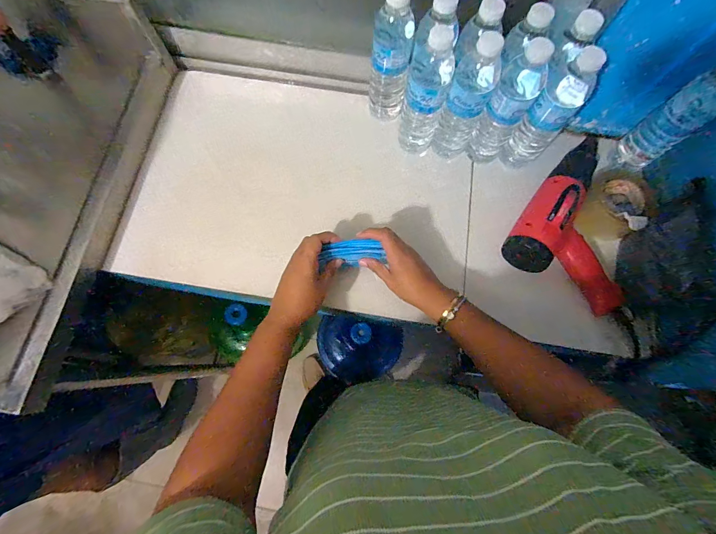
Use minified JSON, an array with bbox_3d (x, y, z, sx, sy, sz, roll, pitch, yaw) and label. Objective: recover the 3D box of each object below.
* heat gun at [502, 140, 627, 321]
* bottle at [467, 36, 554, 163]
[{"bbox_3d":[0.367,-0.064,0.518,0.202,0.067,0.247,37,76,8],"label":"heat gun"},{"bbox_3d":[0.228,-0.241,0.505,0.060,0.195,0.056,35,76,8],"label":"bottle"}]

